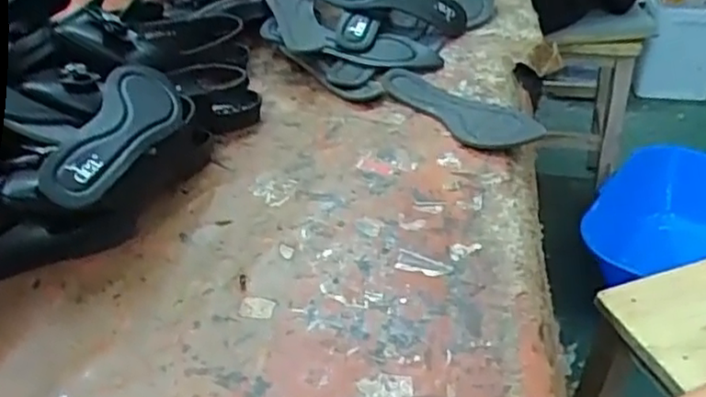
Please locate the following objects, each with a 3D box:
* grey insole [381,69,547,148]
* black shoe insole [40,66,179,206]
[{"bbox_3d":[0.123,-0.109,0.770,0.086,0.030,0.232,-24,41,-28],"label":"grey insole"},{"bbox_3d":[-0.211,-0.065,0.623,0.073,0.025,0.230,32,31,-17],"label":"black shoe insole"}]

